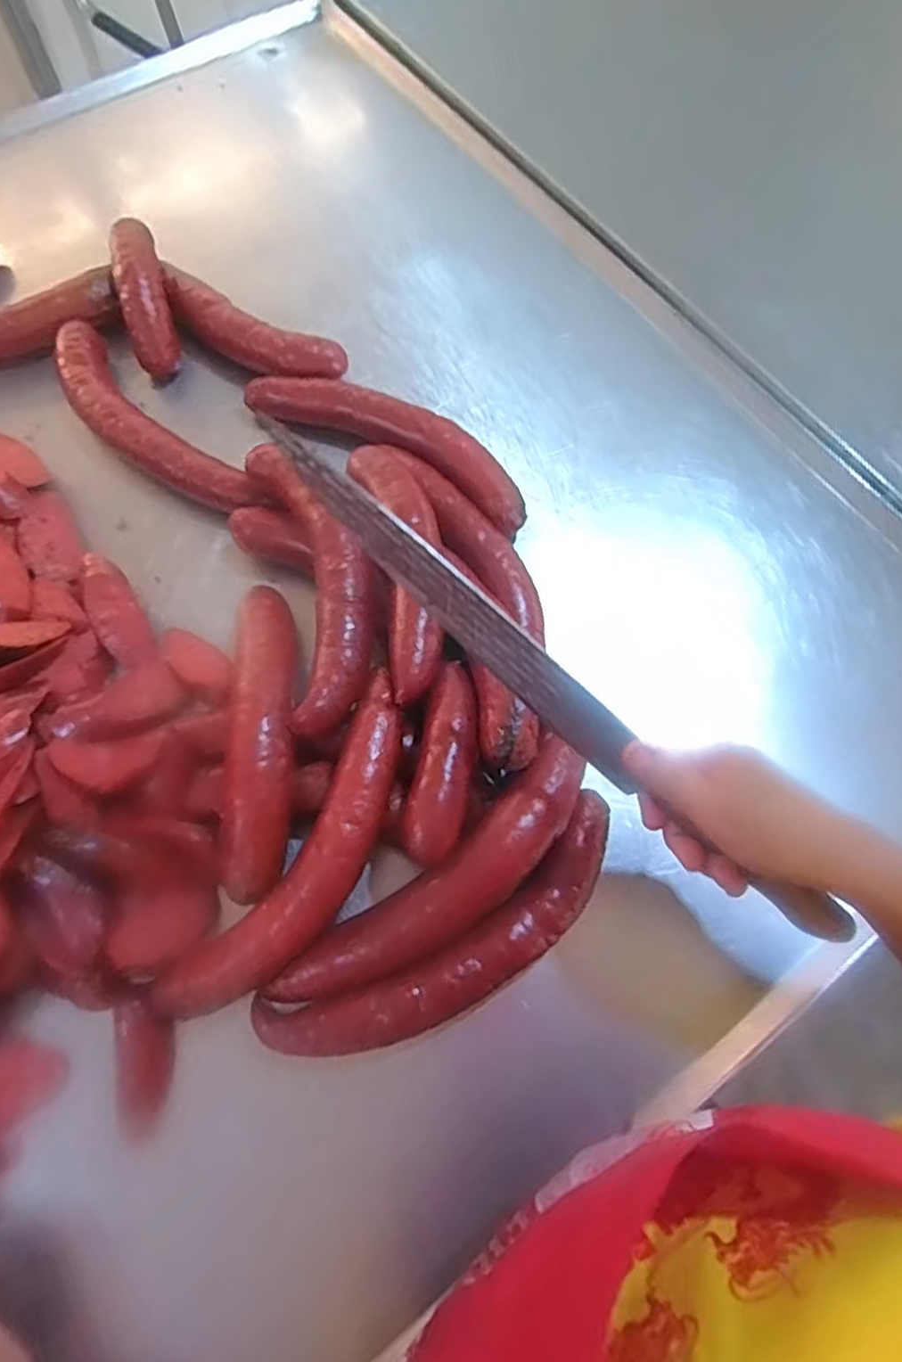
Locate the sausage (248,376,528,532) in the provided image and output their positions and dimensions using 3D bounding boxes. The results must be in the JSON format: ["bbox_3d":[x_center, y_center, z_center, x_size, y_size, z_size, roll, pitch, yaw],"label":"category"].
[{"bbox_3d":[-0.050,-0.200,0.571,0.262,0.043,0.066,30,72,9],"label":"sausage"}]

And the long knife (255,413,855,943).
[{"bbox_3d":[0.054,0.003,0.368,0.403,0.036,0.017,42,74,-1],"label":"long knife"}]

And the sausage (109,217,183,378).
[{"bbox_3d":[-0.273,-0.344,0.594,0.048,0.042,0.166,-15,84,-7],"label":"sausage"}]

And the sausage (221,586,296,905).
[{"bbox_3d":[-0.127,0.029,0.447,0.051,0.052,0.218,-4,71,-3],"label":"sausage"}]

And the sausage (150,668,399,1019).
[{"bbox_3d":[-0.085,0.107,0.414,0.063,0.034,0.229,32,73,9],"label":"sausage"}]

